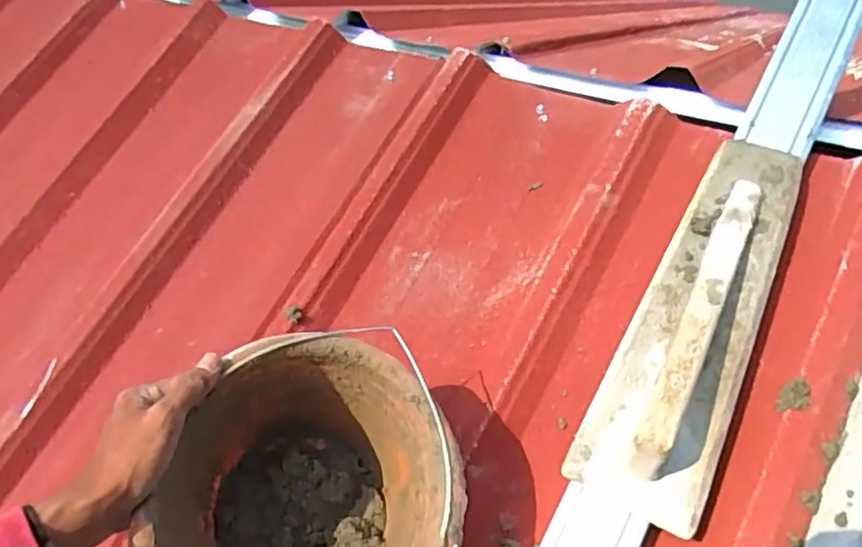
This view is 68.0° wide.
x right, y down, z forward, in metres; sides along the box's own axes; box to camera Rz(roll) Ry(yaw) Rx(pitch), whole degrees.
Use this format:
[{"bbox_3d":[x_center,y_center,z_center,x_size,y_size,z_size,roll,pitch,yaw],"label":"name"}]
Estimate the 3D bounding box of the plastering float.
[{"bbox_3d":[0.251,0.026,0.589,0.112,0.078,0.387,21,71,24],"label":"plastering float"}]

